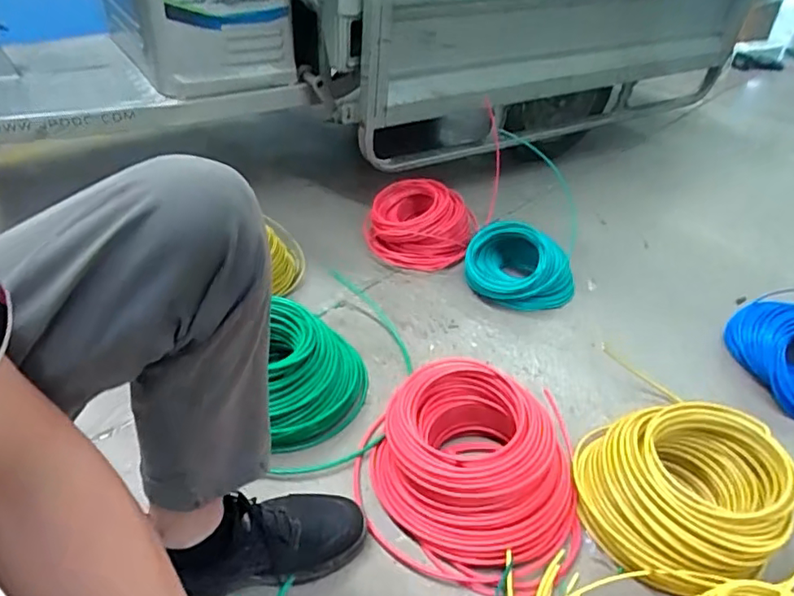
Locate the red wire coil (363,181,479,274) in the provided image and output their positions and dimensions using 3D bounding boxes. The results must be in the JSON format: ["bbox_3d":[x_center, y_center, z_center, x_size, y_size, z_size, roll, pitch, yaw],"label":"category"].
[{"bbox_3d":[0.046,-0.163,1.252,0.230,0.132,0.188,9,37,7],"label":"red wire coil"}]

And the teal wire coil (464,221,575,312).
[{"bbox_3d":[0.251,-0.067,1.126,0.219,0.121,0.122,8,37,5],"label":"teal wire coil"}]

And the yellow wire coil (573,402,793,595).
[{"bbox_3d":[0.369,0.250,0.741,0.246,0.121,0.222,11,38,8],"label":"yellow wire coil"}]

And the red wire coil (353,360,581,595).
[{"bbox_3d":[0.099,0.223,0.758,0.294,0.118,0.262,10,37,7],"label":"red wire coil"}]

